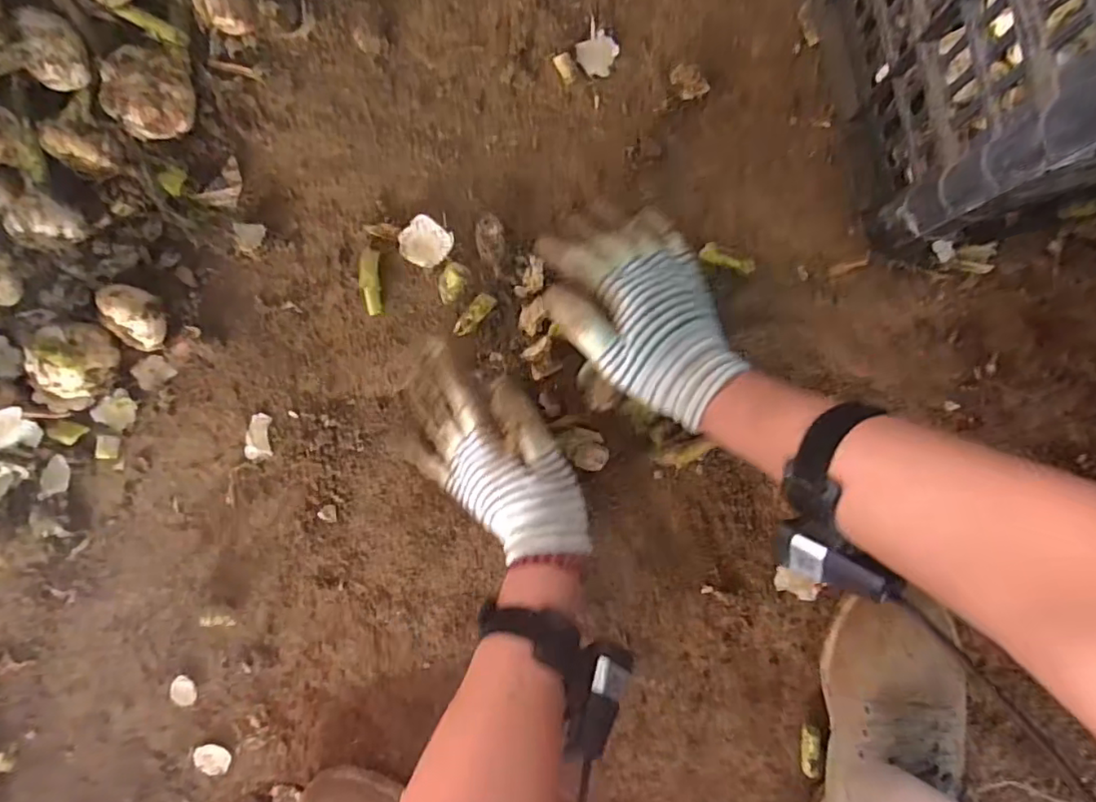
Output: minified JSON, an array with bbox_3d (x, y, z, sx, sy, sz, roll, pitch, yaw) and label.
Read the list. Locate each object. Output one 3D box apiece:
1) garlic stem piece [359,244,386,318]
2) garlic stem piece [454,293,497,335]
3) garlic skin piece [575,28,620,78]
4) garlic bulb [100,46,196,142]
[{"bbox_3d":[-0.138,-0.093,0.449,0.014,0.011,0.052,-3,94,2],"label":"garlic stem piece"},{"bbox_3d":[-0.056,-0.066,0.443,0.013,0.014,0.040,42,94,-1],"label":"garlic stem piece"},{"bbox_3d":[0.038,-0.260,0.431,0.030,0.004,0.030,0,94,2],"label":"garlic skin piece"},{"bbox_3d":[-0.299,-0.228,0.435,0.060,0.039,0.062,8,94,2],"label":"garlic bulb"}]

